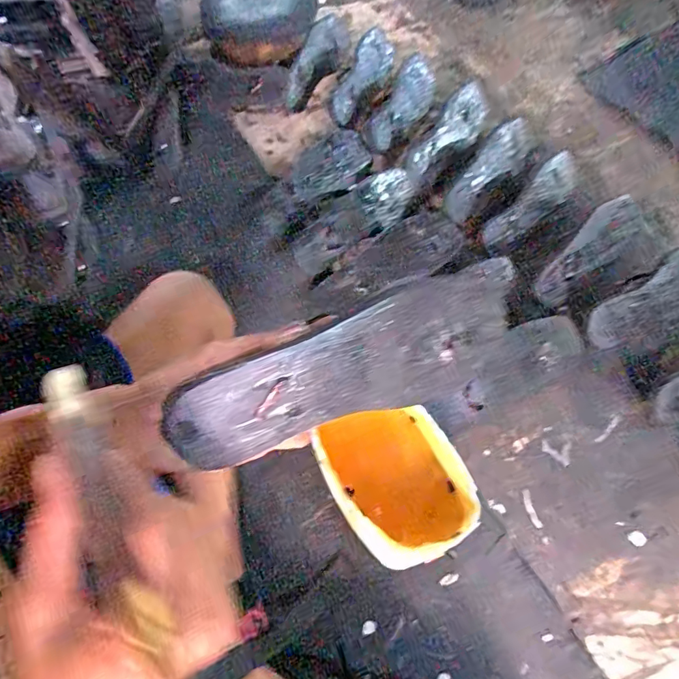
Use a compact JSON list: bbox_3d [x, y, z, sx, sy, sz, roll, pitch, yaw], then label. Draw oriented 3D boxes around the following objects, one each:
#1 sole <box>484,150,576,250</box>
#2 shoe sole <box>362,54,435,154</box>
[{"bbox_3d":[0.303,-0.213,0.755,0.207,0.013,0.055,-44,72,-9],"label":"sole"},{"bbox_3d":[0.110,-0.416,0.861,0.076,0.028,0.220,29,77,12],"label":"shoe sole"}]

